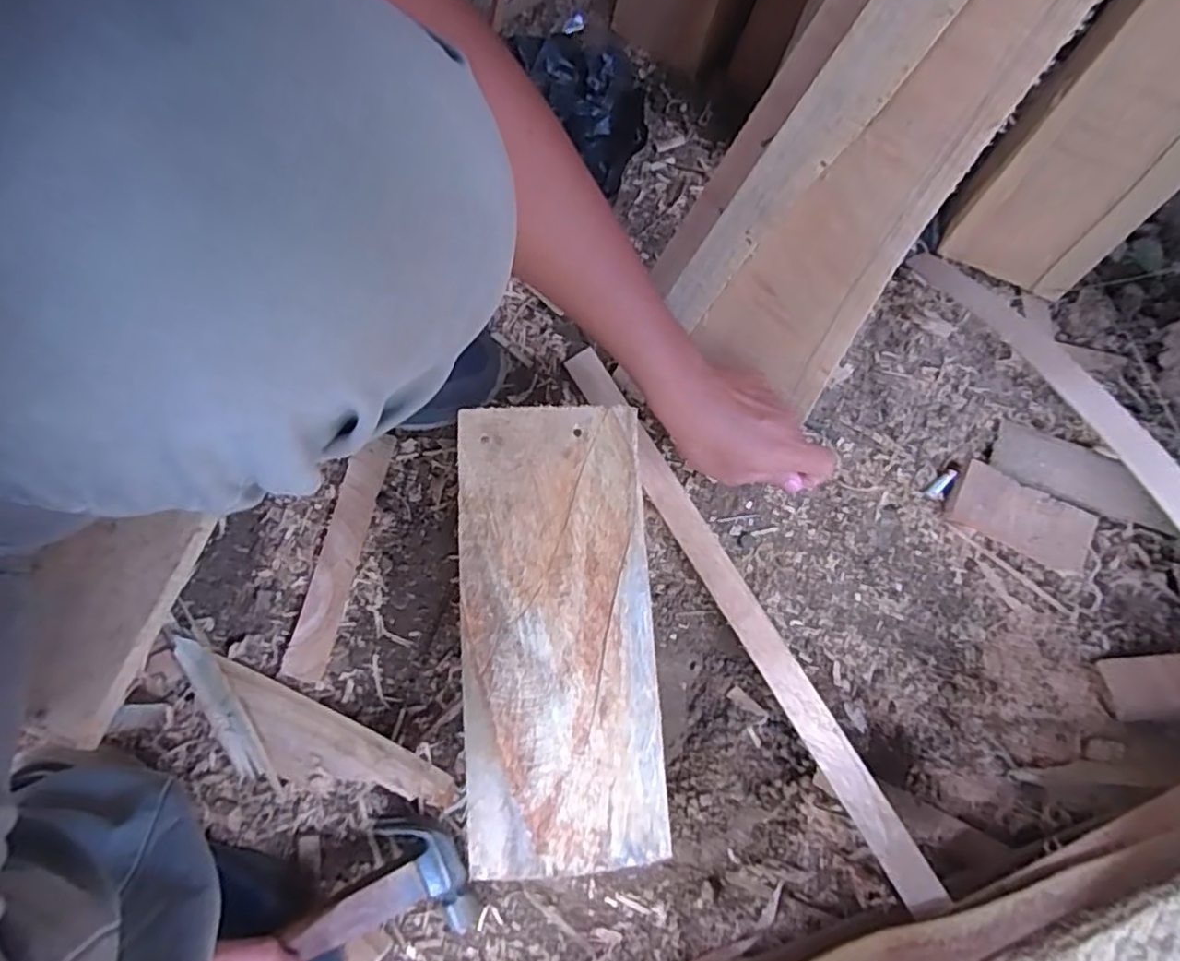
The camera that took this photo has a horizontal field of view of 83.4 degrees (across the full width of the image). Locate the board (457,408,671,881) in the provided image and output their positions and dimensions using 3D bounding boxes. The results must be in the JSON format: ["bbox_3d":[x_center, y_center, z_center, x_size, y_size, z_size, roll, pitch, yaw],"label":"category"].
[{"bbox_3d":[-0.021,0.087,0.406,0.114,0.019,0.271,-3,76,-4],"label":"board"}]

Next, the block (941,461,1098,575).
[{"bbox_3d":[0.359,0.030,0.549,0.111,0.018,0.050,26,76,8],"label":"block"}]

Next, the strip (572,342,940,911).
[{"bbox_3d":[0.110,0.088,0.519,0.028,0.007,0.481,-31,73,1],"label":"strip"}]

